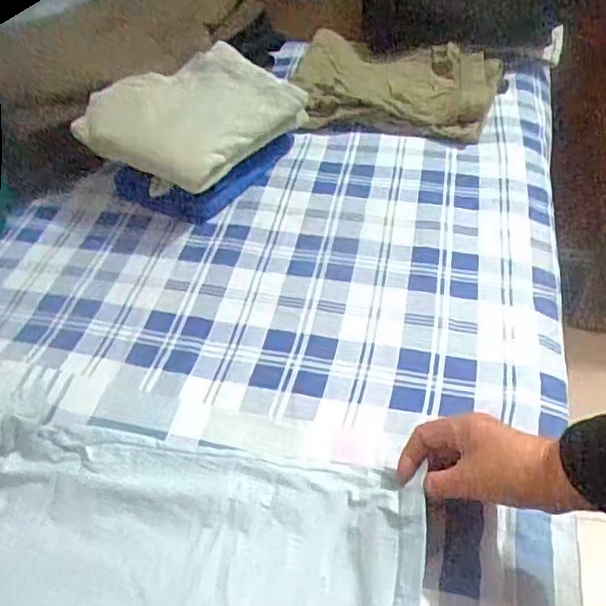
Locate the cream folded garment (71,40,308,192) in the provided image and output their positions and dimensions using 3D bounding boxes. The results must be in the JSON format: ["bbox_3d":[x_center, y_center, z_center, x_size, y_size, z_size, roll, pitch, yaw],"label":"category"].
[{"bbox_3d":[-0.154,-0.259,0.831,0.211,0.069,0.246,30,56,30],"label":"cream folded garment"}]

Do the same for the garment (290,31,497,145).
[{"bbox_3d":[0.139,-0.350,0.995,0.332,0.067,0.228,11,47,18],"label":"garment"}]

